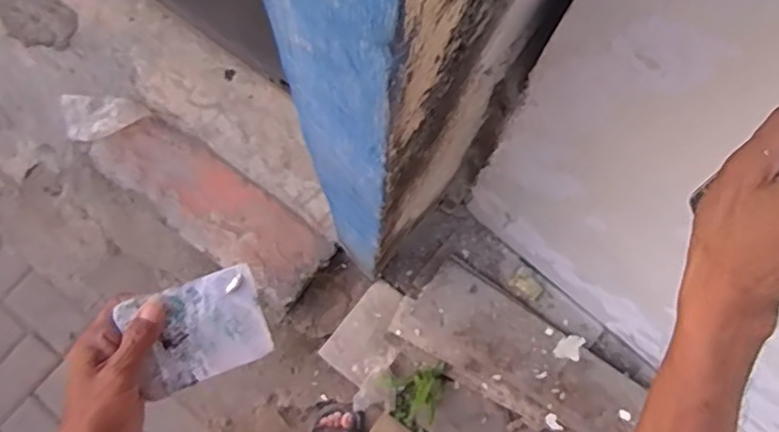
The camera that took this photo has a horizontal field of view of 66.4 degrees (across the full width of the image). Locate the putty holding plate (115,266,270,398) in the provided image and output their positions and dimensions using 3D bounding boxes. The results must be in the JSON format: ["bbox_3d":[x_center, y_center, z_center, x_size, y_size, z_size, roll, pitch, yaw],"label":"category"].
[{"bbox_3d":[-0.151,0.091,0.479,0.099,0.005,0.080,-18,95,-16],"label":"putty holding plate"}]

